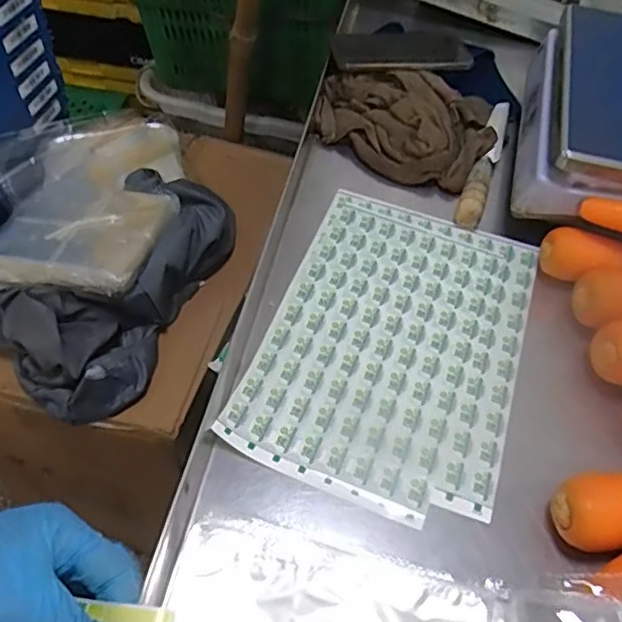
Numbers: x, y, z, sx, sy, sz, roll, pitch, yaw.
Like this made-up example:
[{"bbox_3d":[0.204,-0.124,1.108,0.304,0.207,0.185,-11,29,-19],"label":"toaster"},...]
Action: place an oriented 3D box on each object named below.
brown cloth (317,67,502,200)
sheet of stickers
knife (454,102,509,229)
[{"bbox_3d":[0.103,-0.210,0.683,0.194,0.044,0.146,17,54,9],"label":"brown cloth"},{"bbox_3d":[0.078,0.021,0.538,0.208,0.005,0.303,19,54,9],"label":"sheet of stickers"},{"bbox_3d":[0.192,-0.166,0.669,0.026,0.021,0.209,19,55,10],"label":"knife"}]

